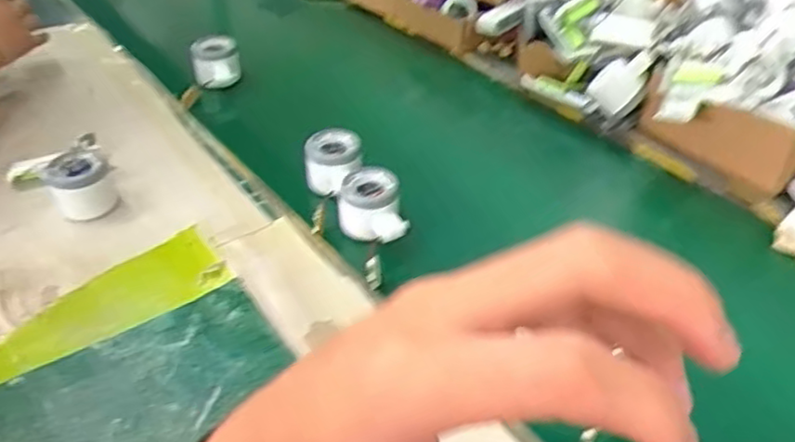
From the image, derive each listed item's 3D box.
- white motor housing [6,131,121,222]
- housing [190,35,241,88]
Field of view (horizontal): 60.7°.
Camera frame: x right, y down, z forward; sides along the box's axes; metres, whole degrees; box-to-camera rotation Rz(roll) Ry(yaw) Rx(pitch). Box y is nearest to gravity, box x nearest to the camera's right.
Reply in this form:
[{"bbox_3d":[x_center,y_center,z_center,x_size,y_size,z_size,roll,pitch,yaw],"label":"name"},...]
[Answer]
[{"bbox_3d":[-0.351,-0.051,0.727,0.132,0.064,0.078,25,43,27],"label":"white motor housing"},{"bbox_3d":[-0.245,-0.213,0.918,0.065,0.054,0.052,-8,39,-12],"label":"housing"}]

